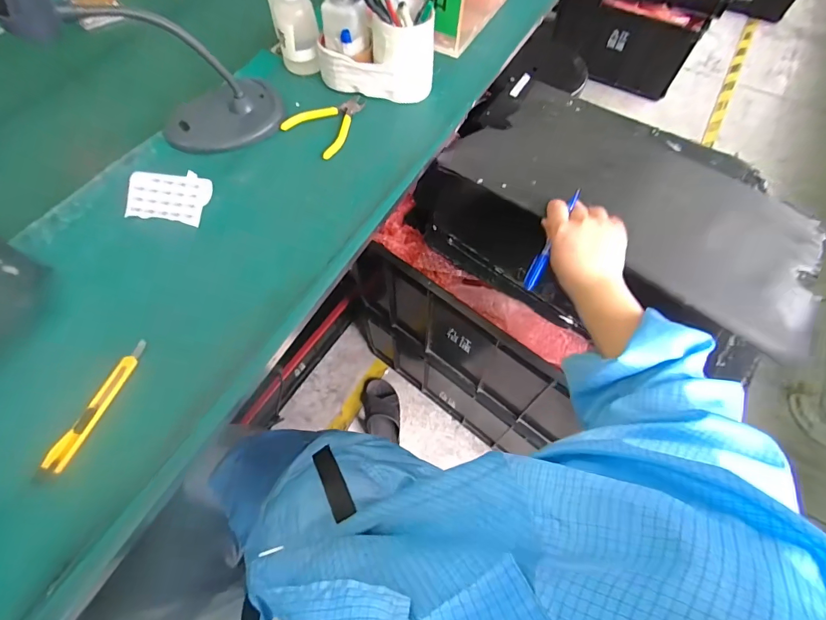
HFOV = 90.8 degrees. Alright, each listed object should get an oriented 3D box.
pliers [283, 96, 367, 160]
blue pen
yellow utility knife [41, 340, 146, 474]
[{"bbox_3d":[-0.115,-0.273,0.587,0.092,0.006,0.117,37,67,17],"label":"pliers"},{"bbox_3d":[0.172,-0.088,0.502,0.017,0.012,0.139,28,86,12],"label":"blue pen"},{"bbox_3d":[-0.297,0.087,0.387,0.015,0.011,0.128,19,63,9],"label":"yellow utility knife"}]

